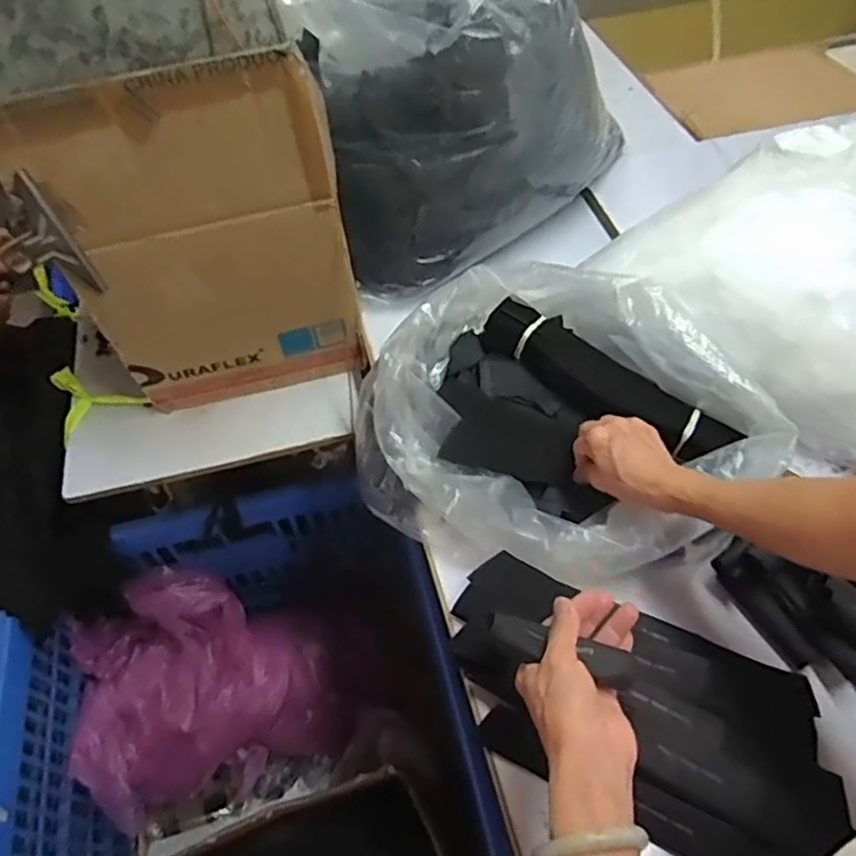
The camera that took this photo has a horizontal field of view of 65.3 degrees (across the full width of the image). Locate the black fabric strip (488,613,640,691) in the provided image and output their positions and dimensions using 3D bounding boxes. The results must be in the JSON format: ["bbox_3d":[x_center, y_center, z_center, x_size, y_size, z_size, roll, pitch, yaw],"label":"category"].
[{"bbox_3d":[0.095,0.157,0.475,0.112,0.015,0.027,22,56,-4],"label":"black fabric strip"}]

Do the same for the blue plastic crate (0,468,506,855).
[{"bbox_3d":[-0.267,0.572,0.991,0.576,0.449,0.827,-14,54,-7],"label":"blue plastic crate"}]

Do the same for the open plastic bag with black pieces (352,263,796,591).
[{"bbox_3d":[0.121,-0.004,0.676,0.373,0.142,0.292,33,62,24],"label":"open plastic bag with black pieces"}]

